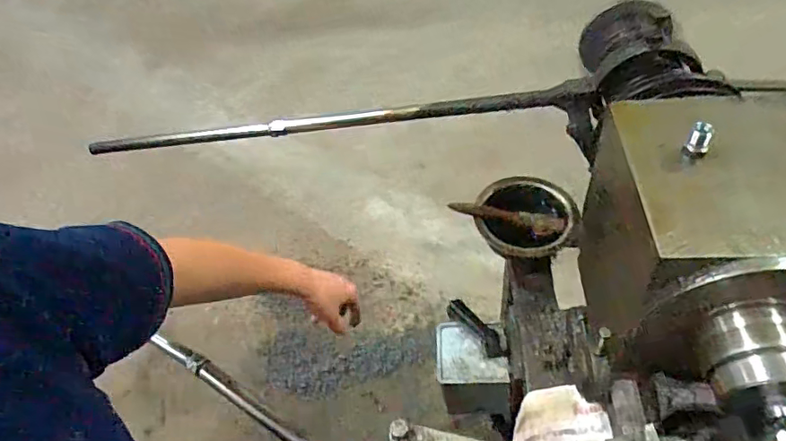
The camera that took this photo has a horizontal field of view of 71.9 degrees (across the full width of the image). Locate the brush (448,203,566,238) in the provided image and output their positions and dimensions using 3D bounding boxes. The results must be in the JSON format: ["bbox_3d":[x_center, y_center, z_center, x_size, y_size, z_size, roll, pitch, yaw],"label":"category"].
[{"bbox_3d":[0.153,-0.003,0.723,0.153,0.017,0.025,10,49,-4],"label":"brush"}]

